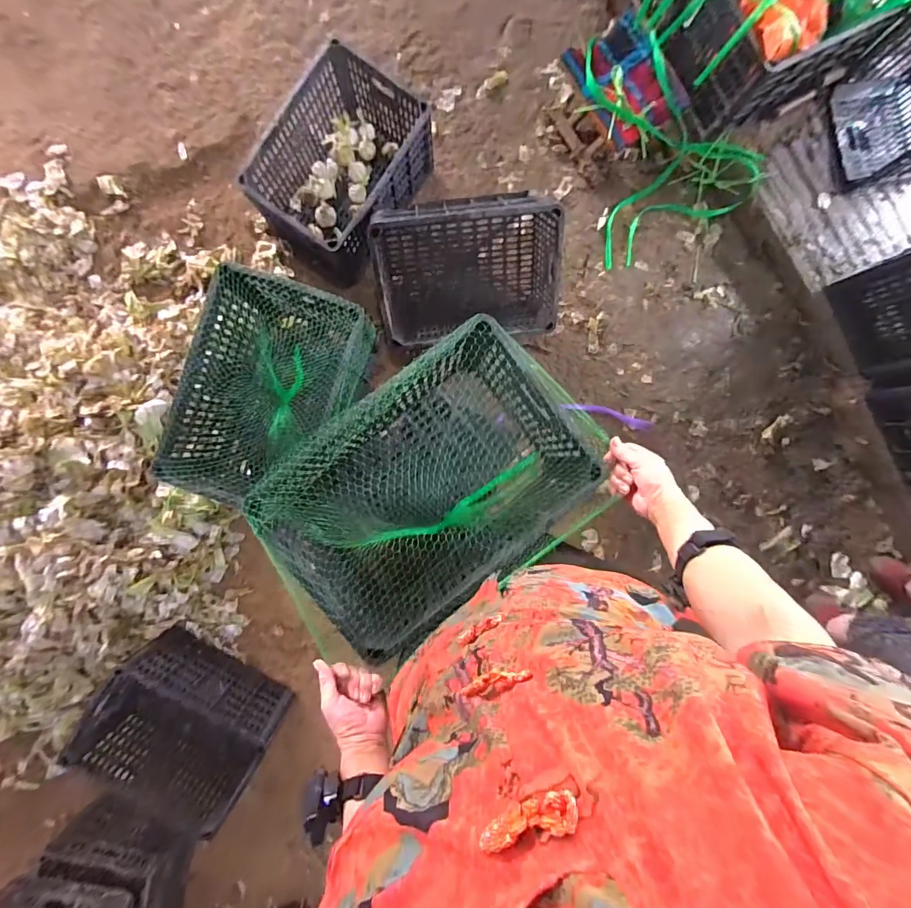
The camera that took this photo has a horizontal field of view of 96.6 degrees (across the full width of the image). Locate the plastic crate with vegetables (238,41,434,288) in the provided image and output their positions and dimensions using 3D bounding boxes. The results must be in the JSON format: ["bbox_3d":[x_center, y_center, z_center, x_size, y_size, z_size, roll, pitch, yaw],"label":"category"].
[{"bbox_3d":[-0.299,-0.737,1.090,0.316,0.220,0.464,33,91,0],"label":"plastic crate with vegetables"}]

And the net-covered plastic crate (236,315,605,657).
[{"bbox_3d":[-0.029,0.045,0.630,0.430,0.201,0.300,-38,89,1],"label":"net-covered plastic crate"}]

